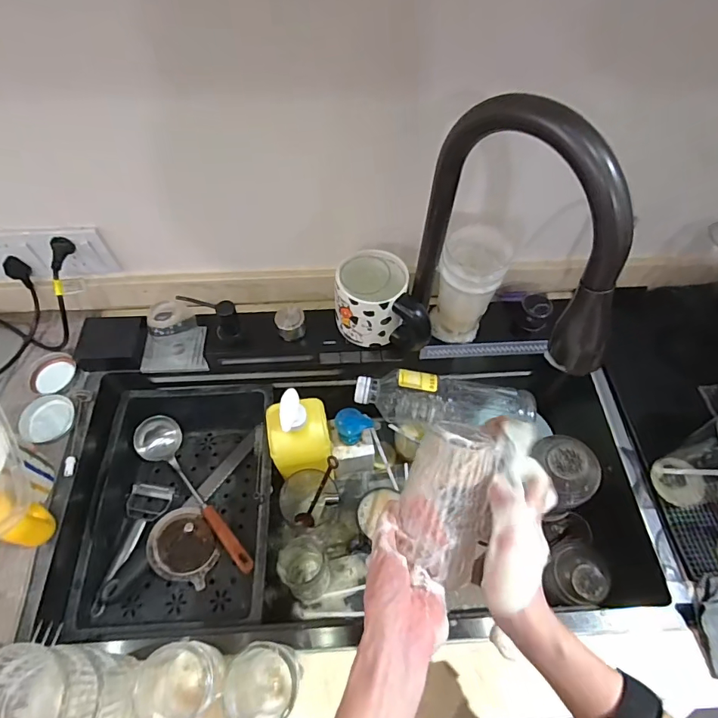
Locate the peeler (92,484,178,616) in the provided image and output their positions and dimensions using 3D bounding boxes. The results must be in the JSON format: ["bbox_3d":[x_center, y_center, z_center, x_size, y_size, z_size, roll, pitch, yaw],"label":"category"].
[{"bbox_3d":[-0.311,0.258,0.626,0.067,0.050,0.173,1,59,0],"label":"peeler"}]

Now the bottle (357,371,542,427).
[{"bbox_3d":[0.123,0.065,0.660,0.256,0.073,0.067,6,59,3],"label":"bottle"}]

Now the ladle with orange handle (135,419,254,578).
[{"bbox_3d":[-0.237,0.195,0.676,0.294,0.061,0.070,39,66,21],"label":"ladle with orange handle"}]

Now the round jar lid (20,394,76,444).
[{"bbox_3d":[-0.430,0.081,0.614,0.067,0.012,0.068,0,59,-1],"label":"round jar lid"}]

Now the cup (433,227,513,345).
[{"bbox_3d":[0.145,-0.095,0.611,0.072,0.146,0.074,0,59,-1],"label":"cup"}]

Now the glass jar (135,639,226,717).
[{"bbox_3d":[-0.166,0.309,0.426,0.065,0.086,0.062,0,59,-1],"label":"glass jar"}]

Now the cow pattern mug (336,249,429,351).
[{"bbox_3d":[0.038,-0.081,0.627,0.138,0.095,0.103,14,59,8],"label":"cow pattern mug"}]

